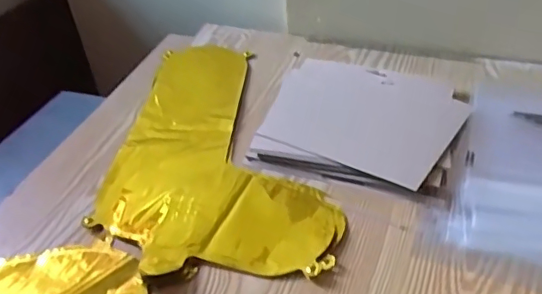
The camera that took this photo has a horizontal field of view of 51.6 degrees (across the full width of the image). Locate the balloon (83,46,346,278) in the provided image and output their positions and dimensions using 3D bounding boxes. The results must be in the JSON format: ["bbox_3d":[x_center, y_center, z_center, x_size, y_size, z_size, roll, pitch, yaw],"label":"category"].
[{"bbox_3d":[-0.055,-0.014,0.652,0.236,0.013,0.404,-4,38,4],"label":"balloon"}]

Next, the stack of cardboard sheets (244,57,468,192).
[{"bbox_3d":[0.105,-0.035,0.644,0.209,0.026,0.191,9,41,20],"label":"stack of cardboard sheets"}]

